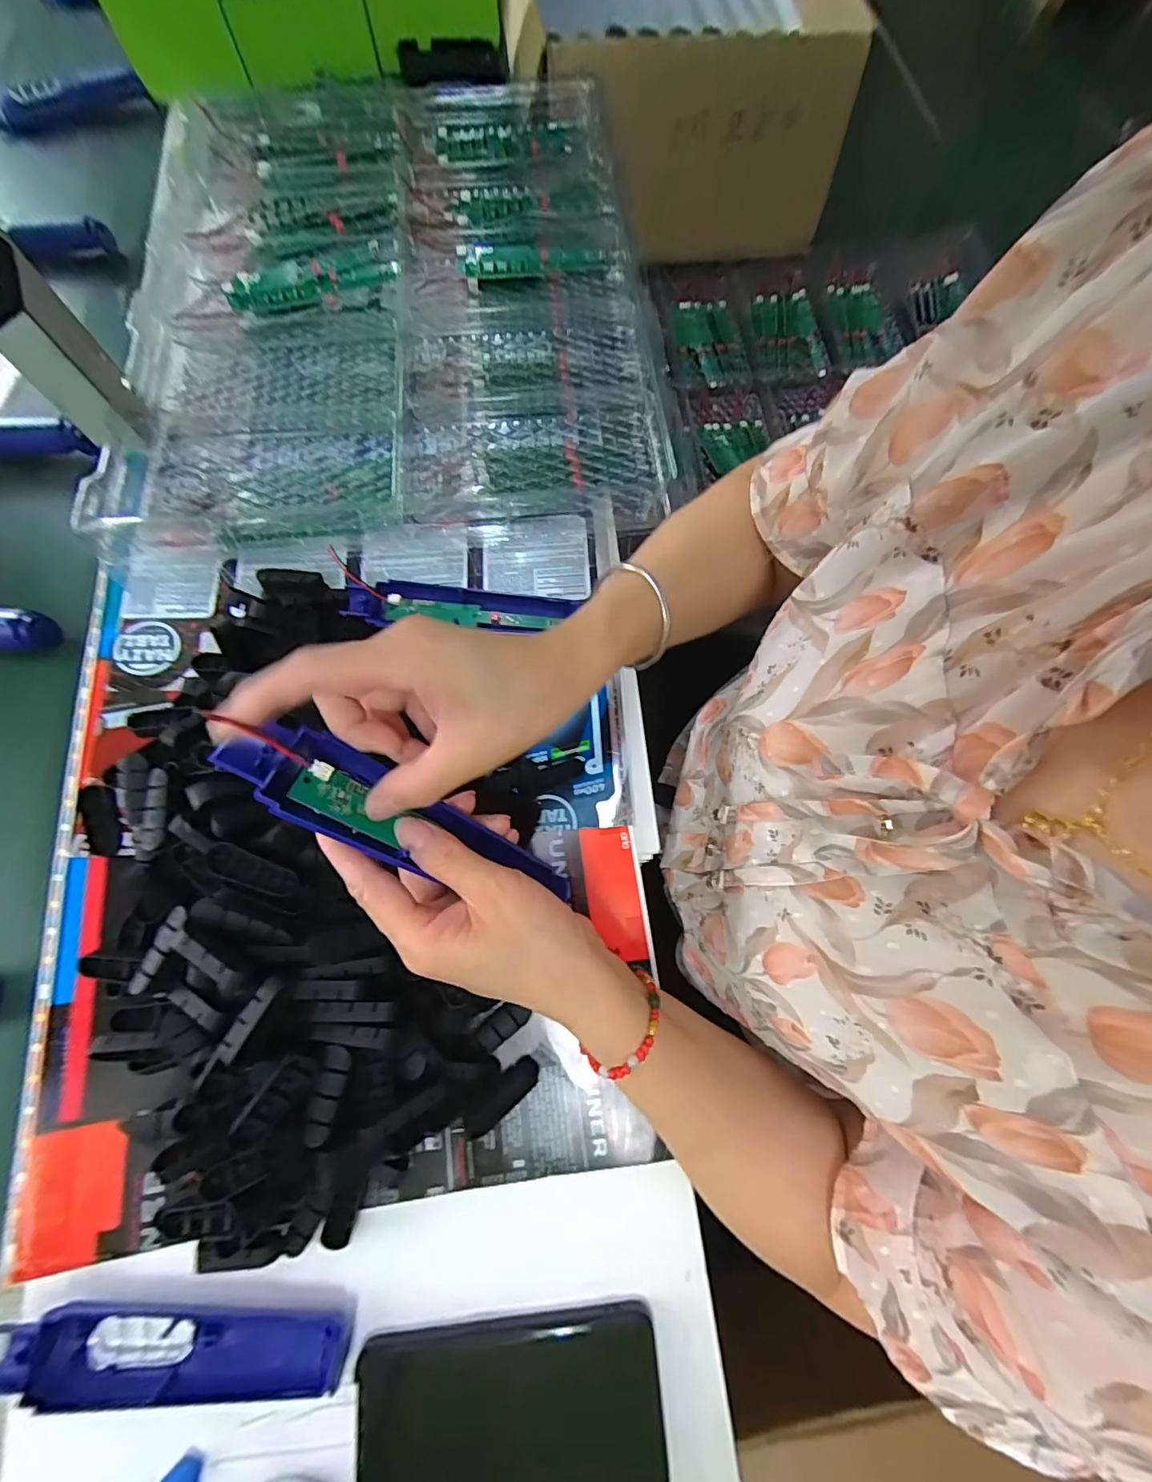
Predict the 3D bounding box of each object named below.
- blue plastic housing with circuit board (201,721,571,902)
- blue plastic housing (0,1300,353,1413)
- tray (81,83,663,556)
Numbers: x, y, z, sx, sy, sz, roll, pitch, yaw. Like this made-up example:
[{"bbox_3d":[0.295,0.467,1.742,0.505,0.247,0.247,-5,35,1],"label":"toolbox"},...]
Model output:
[{"bbox_3d":[-0.076,0.041,0.244,0.170,0.014,0.040,29,74,-27],"label":"blue plastic housing with circuit board"},{"bbox_3d":[-0.207,0.317,0.262,0.170,0.019,0.037,4,73,-1],"label":"blue plastic housing"},{"bbox_3d":[-0.169,-0.462,0.482,0.436,0.035,0.632,-5,70,-3],"label":"tray"}]

